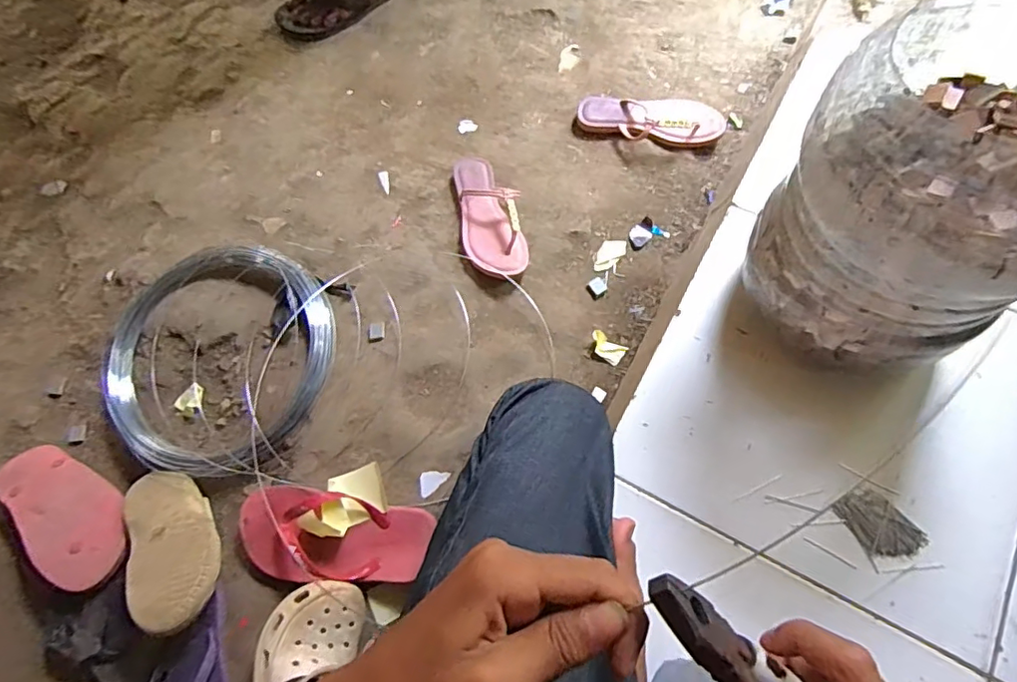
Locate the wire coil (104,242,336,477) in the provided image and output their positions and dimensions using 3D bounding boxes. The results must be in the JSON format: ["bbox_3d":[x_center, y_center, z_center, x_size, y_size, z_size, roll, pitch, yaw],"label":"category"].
[{"bbox_3d":[-0.433,0.013,0.819,0.354,0.055,0.330,-1,67,3],"label":"wire coil"}]

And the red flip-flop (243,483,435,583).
[{"bbox_3d":[-0.228,0.247,0.711,0.246,0.050,0.111,8,71,6],"label":"red flip-flop"}]

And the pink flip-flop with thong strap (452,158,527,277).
[{"bbox_3d":[-0.031,-0.201,0.861,0.094,0.048,0.224,-9,70,0],"label":"pink flip-flop with thong strap"}]

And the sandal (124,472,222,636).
[{"bbox_3d":[-0.427,0.250,0.716,0.107,0.042,0.226,-35,52,-10],"label":"sandal"}]

